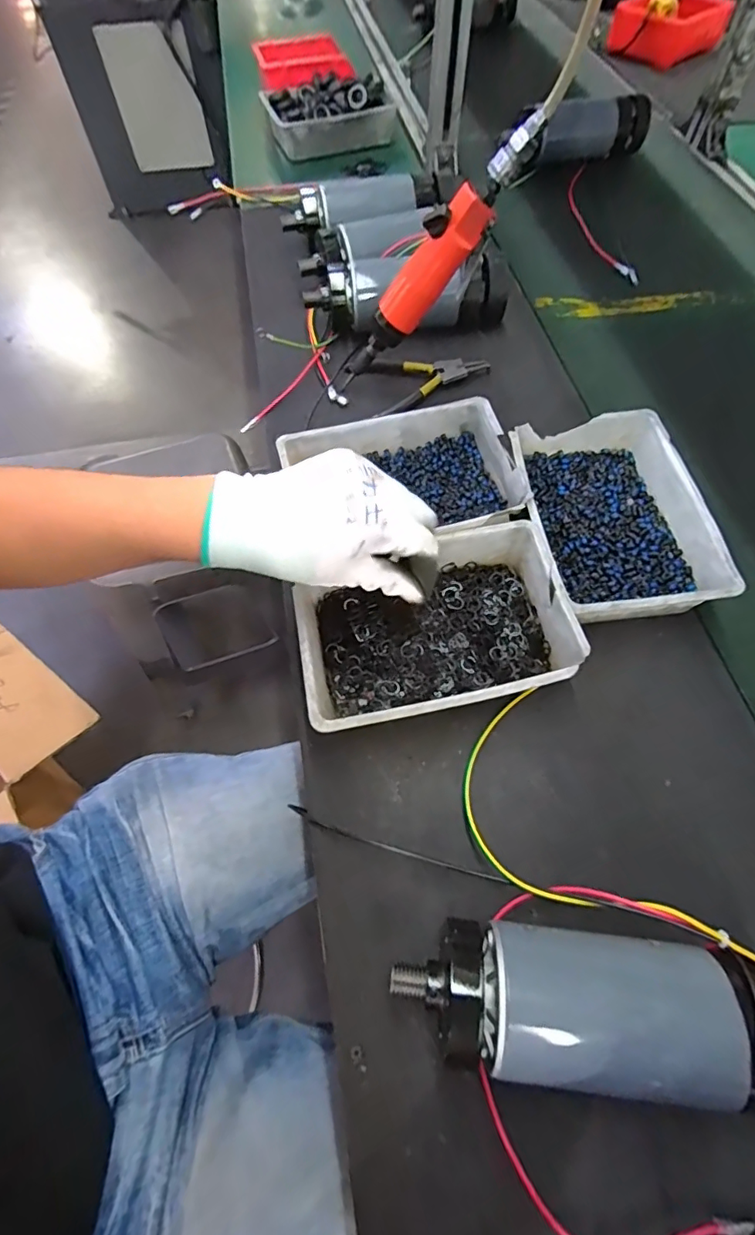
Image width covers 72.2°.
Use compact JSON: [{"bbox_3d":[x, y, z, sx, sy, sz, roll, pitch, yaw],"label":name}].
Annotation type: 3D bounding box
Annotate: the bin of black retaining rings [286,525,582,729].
[{"bbox_3d":[0.042,0.010,0.409,0.202,0.049,0.138,-11,63,-5],"label":"bin of black retaining rings"}]

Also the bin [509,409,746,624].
[{"bbox_3d":[0.205,-0.090,0.459,0.144,0.046,0.204,-5,62,-1],"label":"bin"}]

